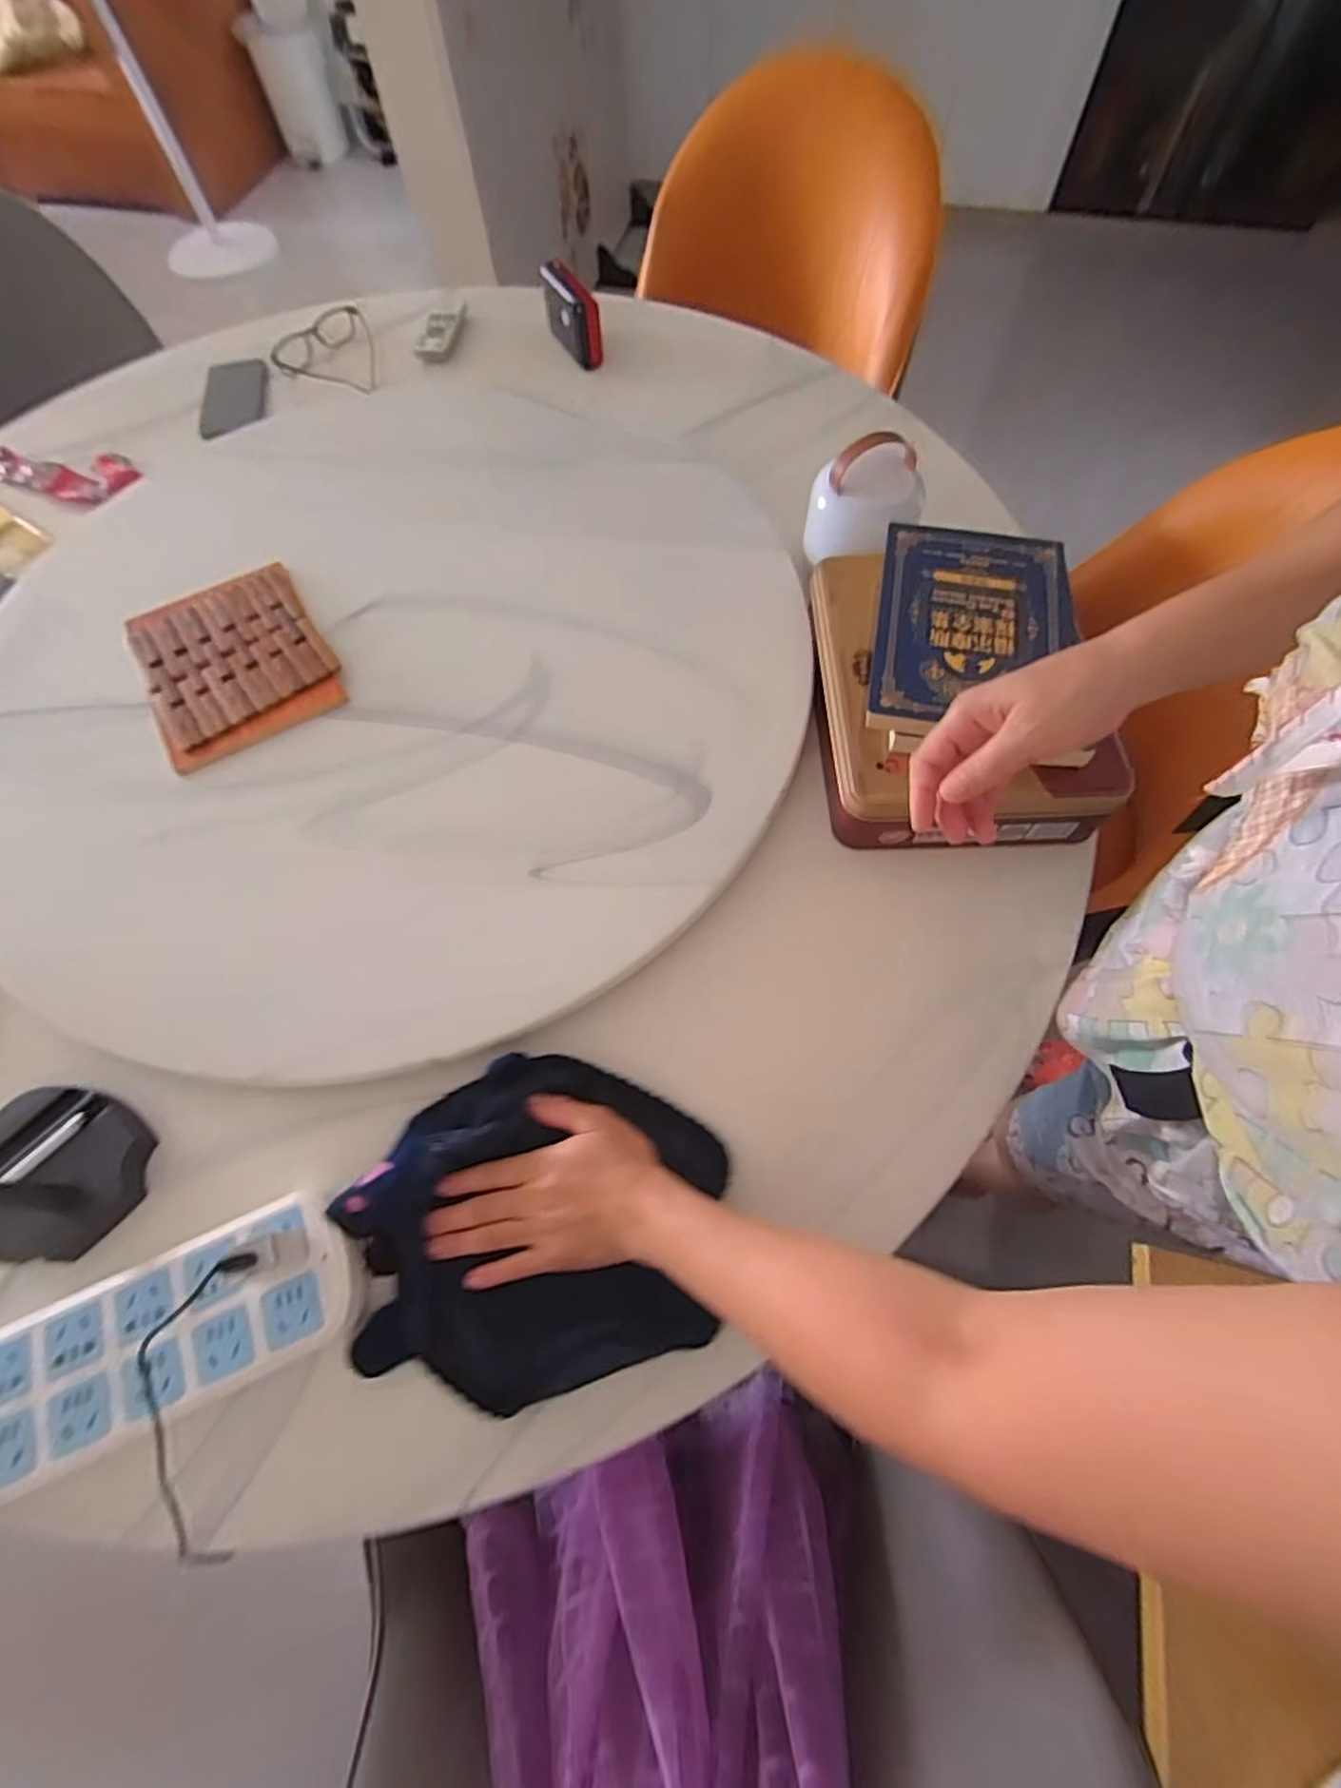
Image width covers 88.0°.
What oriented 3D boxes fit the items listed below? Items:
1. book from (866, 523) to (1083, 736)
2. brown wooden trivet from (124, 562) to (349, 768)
[{"bbox_3d":[0.241,-0.211,0.548,0.150,0.016,0.209,11,67,6],"label":"book"},{"bbox_3d":[-0.399,-0.215,0.634,0.152,0.013,0.193,-31,67,-13],"label":"brown wooden trivet"}]

